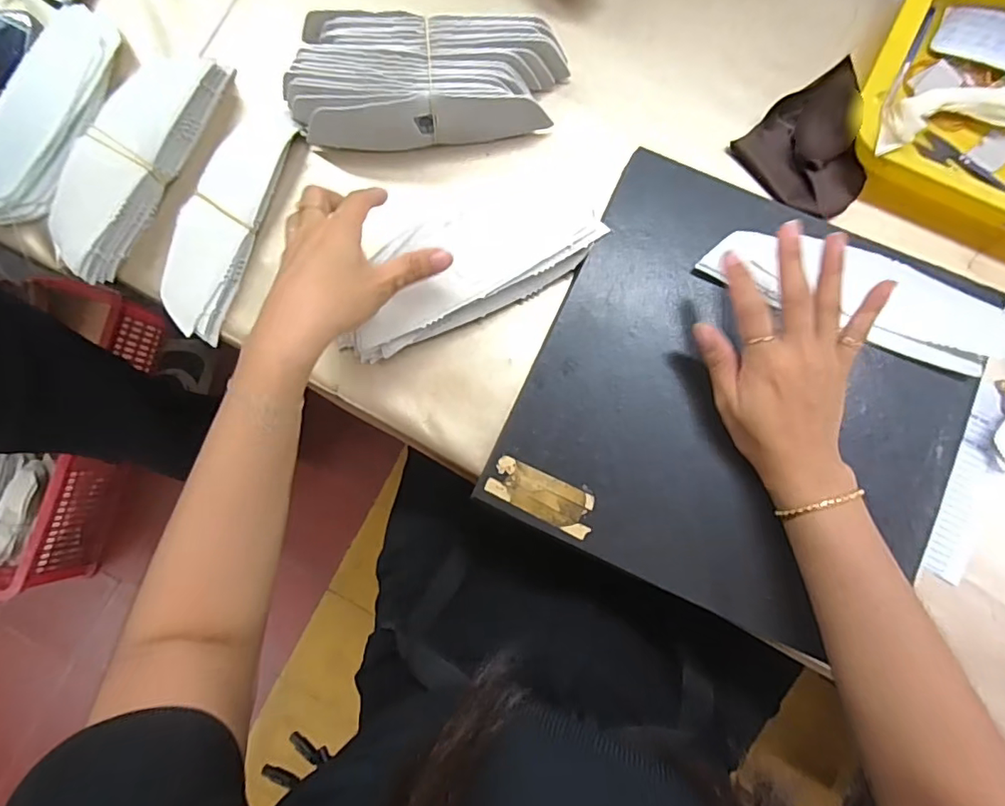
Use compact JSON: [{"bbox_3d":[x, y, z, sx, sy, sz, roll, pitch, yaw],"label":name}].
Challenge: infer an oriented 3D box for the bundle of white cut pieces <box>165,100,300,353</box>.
[{"bbox_3d":[-0.231,-0.154,0.452,0.061,0.025,0.198,18,83,5],"label":"bundle of white cut pieces"}]

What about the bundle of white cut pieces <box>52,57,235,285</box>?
[{"bbox_3d":[-0.304,-0.203,0.446,0.056,0.045,0.211,25,85,5],"label":"bundle of white cut pieces"}]

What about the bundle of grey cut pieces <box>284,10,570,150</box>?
[{"bbox_3d":[-0.063,-0.257,0.435,0.223,0.060,0.098,4,83,3],"label":"bundle of grey cut pieces"}]

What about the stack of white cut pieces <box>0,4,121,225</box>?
[{"bbox_3d":[-0.392,-0.249,0.464,0.074,0.031,0.199,17,83,5],"label":"stack of white cut pieces"}]

